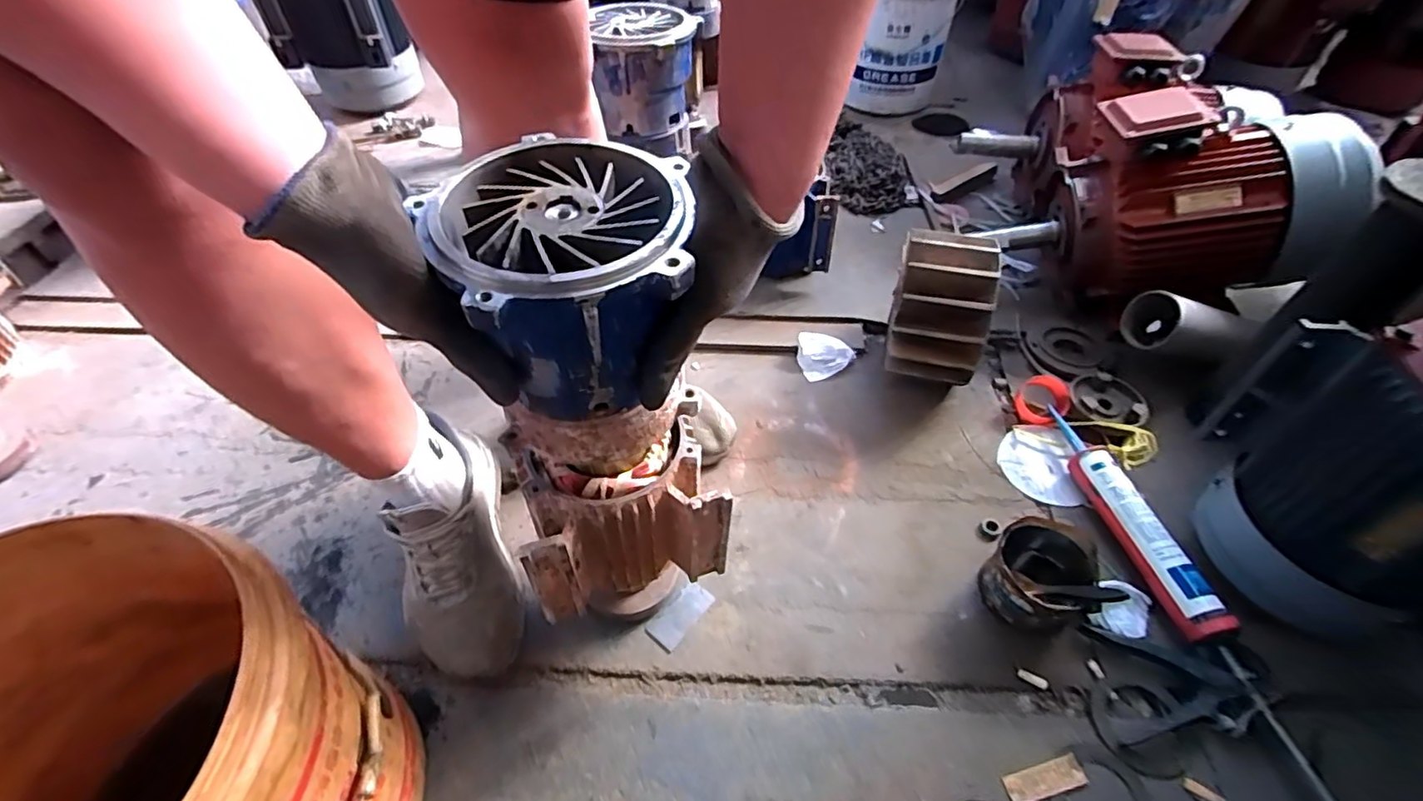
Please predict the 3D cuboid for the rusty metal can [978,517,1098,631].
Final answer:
[{"bbox_3d":[0.366,0.199,0.676,0.101,0.082,0.105,0,49,0],"label":"rusty metal can"}]

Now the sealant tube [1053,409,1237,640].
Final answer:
[{"bbox_3d":[0.508,0.133,0.751,0.051,0.065,0.328,-5,50,-4],"label":"sealant tube"}]

